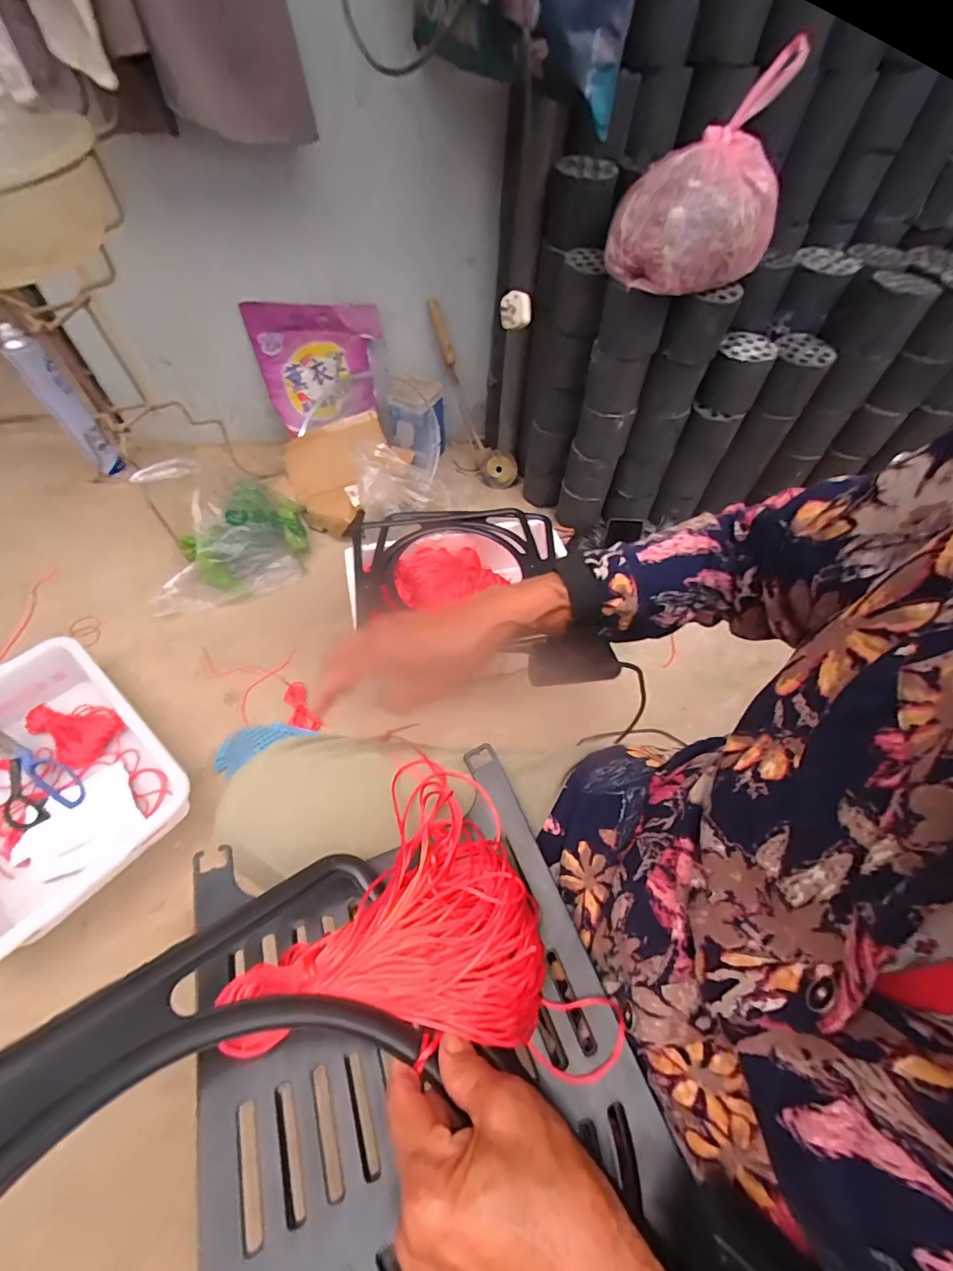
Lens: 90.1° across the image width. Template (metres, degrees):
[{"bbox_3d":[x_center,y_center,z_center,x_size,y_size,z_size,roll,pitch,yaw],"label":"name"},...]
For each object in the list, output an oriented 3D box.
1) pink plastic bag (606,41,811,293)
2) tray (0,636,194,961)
[{"bbox_3d":[0.297,-0.593,0.623,0.163,0.203,0.154,-31,60,-22],"label":"pink plastic bag"},{"bbox_3d":[-0.642,0.217,0.700,0.408,0.083,0.300,35,59,21],"label":"tray"}]

